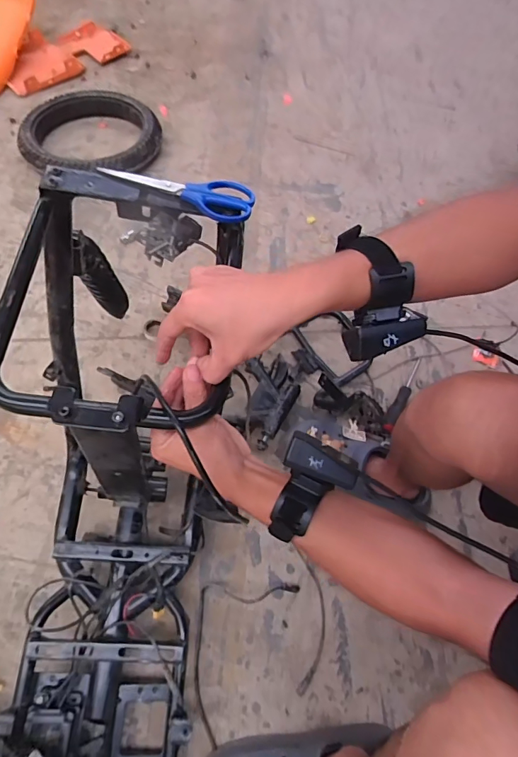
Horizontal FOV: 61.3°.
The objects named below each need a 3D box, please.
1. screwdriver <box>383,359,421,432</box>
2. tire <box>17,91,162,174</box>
[{"bbox_3d":[0.287,0.028,0.857,0.021,0.019,0.189,30,63,12],"label":"screwdriver"},{"bbox_3d":[-0.438,-0.638,1.156,0.330,0.065,0.320,2,60,-3],"label":"tire"}]

